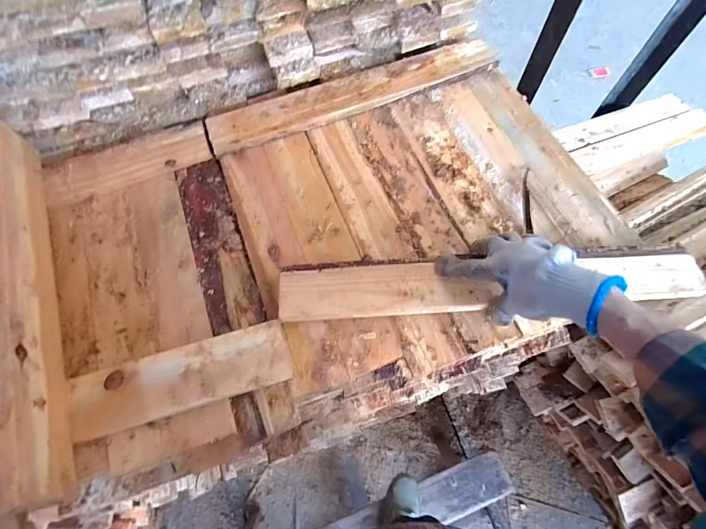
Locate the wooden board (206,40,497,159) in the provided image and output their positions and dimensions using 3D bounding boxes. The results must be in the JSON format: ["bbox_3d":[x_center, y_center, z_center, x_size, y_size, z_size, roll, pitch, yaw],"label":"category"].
[{"bbox_3d":[0.002,-0.292,0.604,0.488,0.018,0.087,-20,67,-7],"label":"wooden board"}]

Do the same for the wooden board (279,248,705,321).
[{"bbox_3d":[0.165,0.022,0.446,0.510,0.011,0.071,-3,67,1],"label":"wooden board"}]

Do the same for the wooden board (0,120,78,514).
[{"bbox_3d":[-0.403,0.025,0.433,0.049,0.075,0.498,-23,67,-8],"label":"wooden board"}]

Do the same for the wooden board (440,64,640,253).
[{"bbox_3d":[0.259,-0.169,0.548,0.139,0.021,0.357,-18,66,-6],"label":"wooden board"}]

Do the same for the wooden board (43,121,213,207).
[{"bbox_3d":[-0.346,-0.159,0.560,0.242,0.025,0.073,-22,67,-8],"label":"wooden board"}]

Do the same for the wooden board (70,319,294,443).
[{"bbox_3d":[-0.199,0.135,0.428,0.246,0.024,0.073,-15,66,-5],"label":"wooden board"}]

